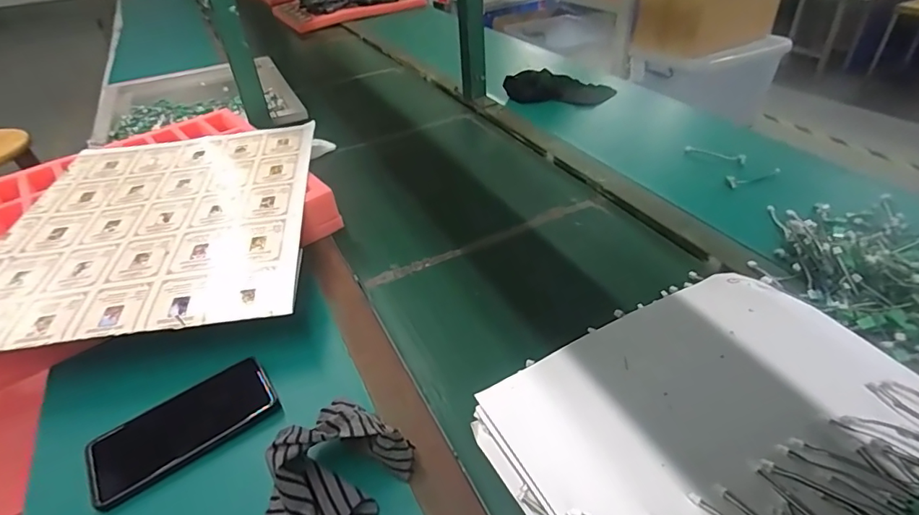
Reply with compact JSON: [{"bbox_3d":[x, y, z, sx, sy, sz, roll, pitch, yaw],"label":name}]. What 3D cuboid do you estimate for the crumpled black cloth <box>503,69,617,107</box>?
[{"bbox_3d":[0.220,-0.378,1.094,0.238,0.043,0.103,6,39,14],"label":"crumpled black cloth"}]

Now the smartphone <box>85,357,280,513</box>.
[{"bbox_3d":[-0.261,0.157,0.470,0.161,0.014,0.078,-27,43,-26],"label":"smartphone"}]

